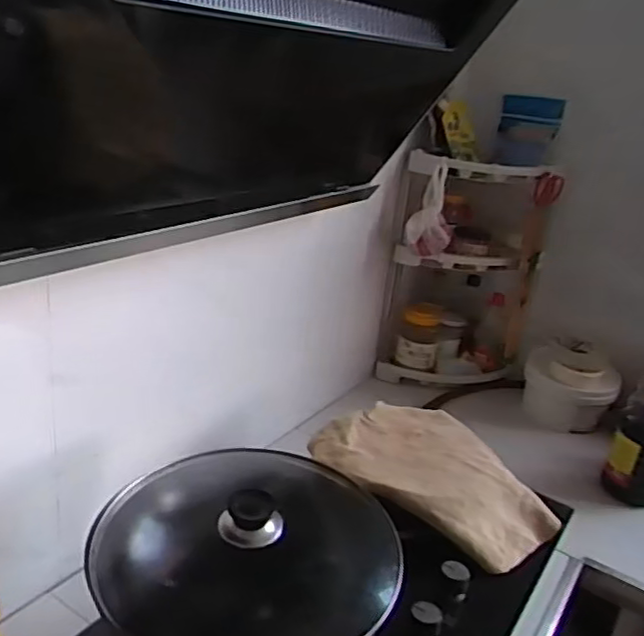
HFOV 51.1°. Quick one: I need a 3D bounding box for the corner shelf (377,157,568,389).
[{"bbox_3d":[0.336,-0.098,1.589,0.328,0.521,0.317,13,23,14],"label":"corner shelf"}]

